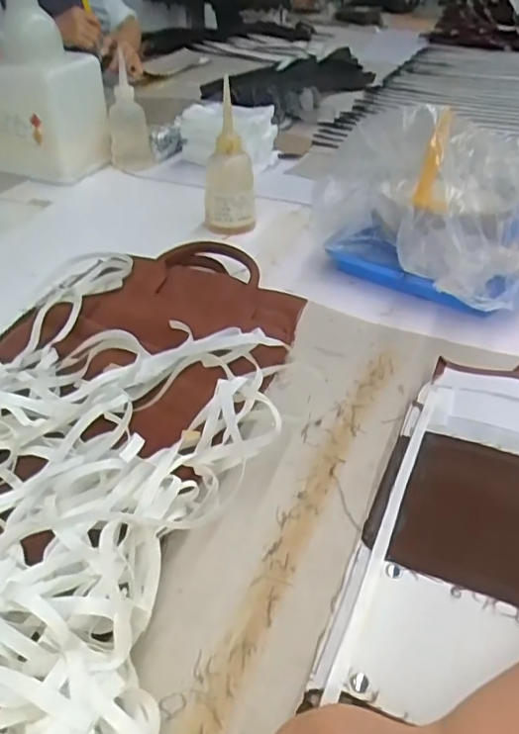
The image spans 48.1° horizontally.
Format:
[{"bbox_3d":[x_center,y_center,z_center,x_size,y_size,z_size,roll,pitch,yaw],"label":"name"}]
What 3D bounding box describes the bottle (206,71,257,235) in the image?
[{"bbox_3d":[-0.035,-0.257,0.741,0.064,0.152,0.071,1,37,-1],"label":"bottle"}]

